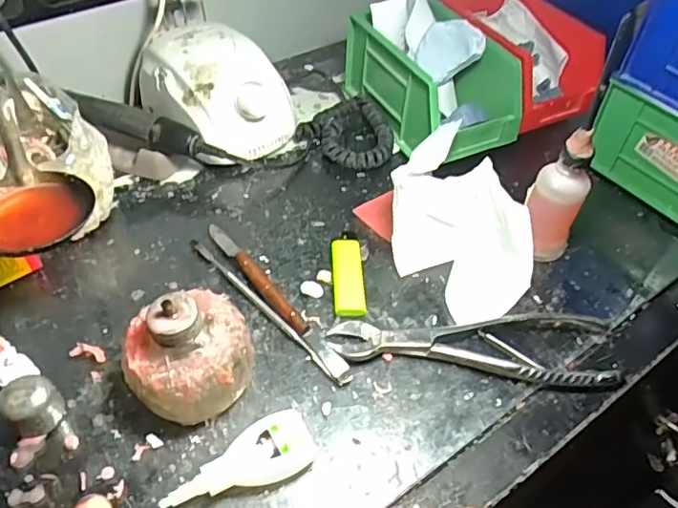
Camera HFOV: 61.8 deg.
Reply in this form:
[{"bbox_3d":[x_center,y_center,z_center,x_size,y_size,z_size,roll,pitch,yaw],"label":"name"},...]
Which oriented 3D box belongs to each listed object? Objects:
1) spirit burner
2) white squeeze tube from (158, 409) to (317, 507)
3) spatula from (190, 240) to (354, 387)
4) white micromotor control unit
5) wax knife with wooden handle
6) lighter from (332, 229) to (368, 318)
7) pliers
[{"bbox_3d":[-0.088,0.060,0.338,0.071,0.076,0.060,-26,53,-25],"label":"spirit burner"},{"bbox_3d":[-0.057,0.120,0.324,0.086,0.021,0.032,-15,49,-17],"label":"white squeeze tube"},{"bbox_3d":[-0.056,0.038,0.413,0.172,0.005,0.013,36,54,27],"label":"spatula"},{"bbox_3d":[-0.116,-0.151,0.532,0.143,0.088,0.103,34,54,26],"label":"white micromotor control unit"},{"bbox_3d":[-0.064,0.016,0.428,0.012,0.012,0.128,-28,54,-27],"label":"wax knife with wooden handle"},{"bbox_3d":[0.007,0.014,0.433,0.023,0.010,0.075,-1,47,-5],"label":"lighter"},{"bbox_3d":[0.093,0.062,0.395,0.197,0.012,0.054,4,46,0],"label":"pliers"}]

